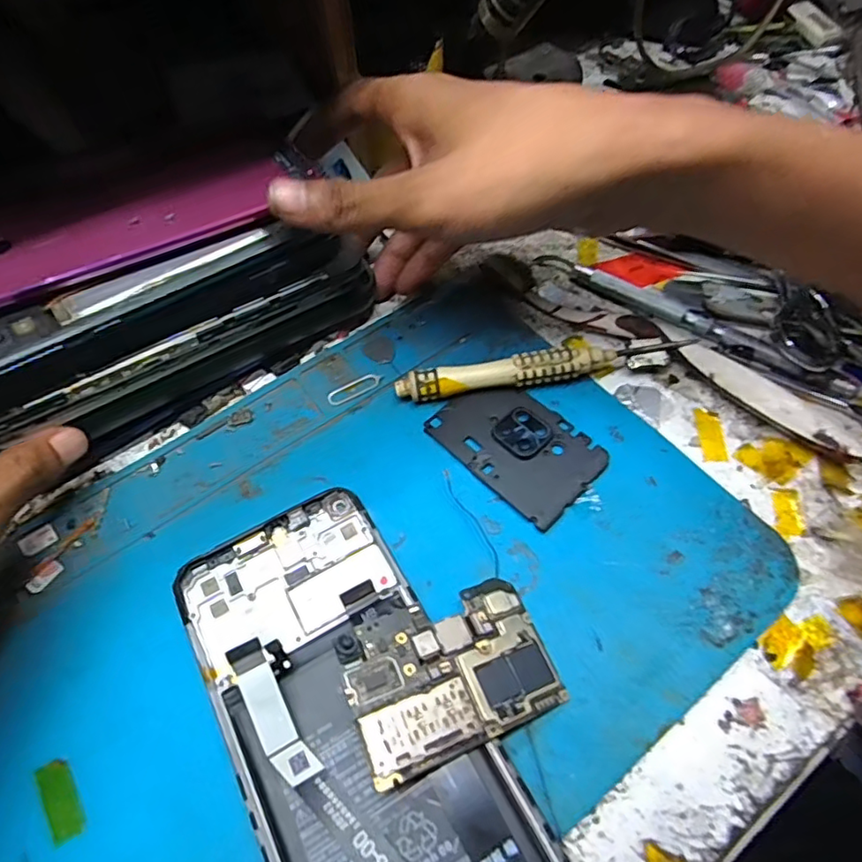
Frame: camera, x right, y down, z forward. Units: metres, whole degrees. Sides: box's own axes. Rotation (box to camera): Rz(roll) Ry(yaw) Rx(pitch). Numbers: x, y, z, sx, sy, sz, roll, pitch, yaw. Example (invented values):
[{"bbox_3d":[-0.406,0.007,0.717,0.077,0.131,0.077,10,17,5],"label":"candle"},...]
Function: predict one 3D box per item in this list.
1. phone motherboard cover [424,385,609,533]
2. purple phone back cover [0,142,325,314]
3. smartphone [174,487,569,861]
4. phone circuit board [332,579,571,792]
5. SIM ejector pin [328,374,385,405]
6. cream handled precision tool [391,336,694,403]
[{"bbox_3d":[0.035,0.005,0.238,0.044,0.004,0.065,-40,64,-20],"label":"phone motherboard cover"},{"bbox_3d":[-0.124,-0.082,0.222,0.158,0.007,0.066,-28,60,-18],"label":"purple phone back cover"},{"bbox_3d":[-0.024,0.088,0.175,0.071,0.016,0.155,-27,58,-15],"label":"smartphone"},{"bbox_3d":[0.007,0.075,0.184,0.066,0.004,0.047,-11,55,-24],"label":"phone circuit board"},{"bbox_3d":[-0.033,-0.020,0.256,0.026,0.004,0.008,-26,60,-13],"label":"SIM ejector pin"},{"bbox_3d":[0.048,-0.027,0.250,0.124,0.015,0.011,-9,58,-3],"label":"cream handled precision tool"}]

